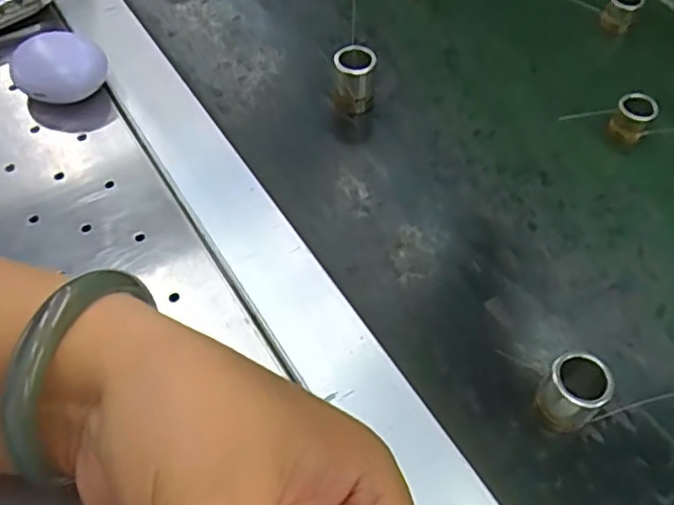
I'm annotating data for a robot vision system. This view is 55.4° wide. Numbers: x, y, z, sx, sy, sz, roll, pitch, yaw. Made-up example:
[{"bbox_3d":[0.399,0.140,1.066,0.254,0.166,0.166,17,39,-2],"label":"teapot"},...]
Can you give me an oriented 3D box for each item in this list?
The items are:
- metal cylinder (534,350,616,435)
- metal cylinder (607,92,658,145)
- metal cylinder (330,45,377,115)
[{"bbox_3d":[0.092,0.055,0.251,0.019,0.034,0.022,-36,65,-22],"label":"metal cylinder"},{"bbox_3d":[0.155,-0.070,0.337,0.018,0.022,0.017,1,57,-1],"label":"metal cylinder"},{"bbox_3d":[0.009,-0.092,0.343,0.022,0.032,0.018,4,57,1],"label":"metal cylinder"}]

